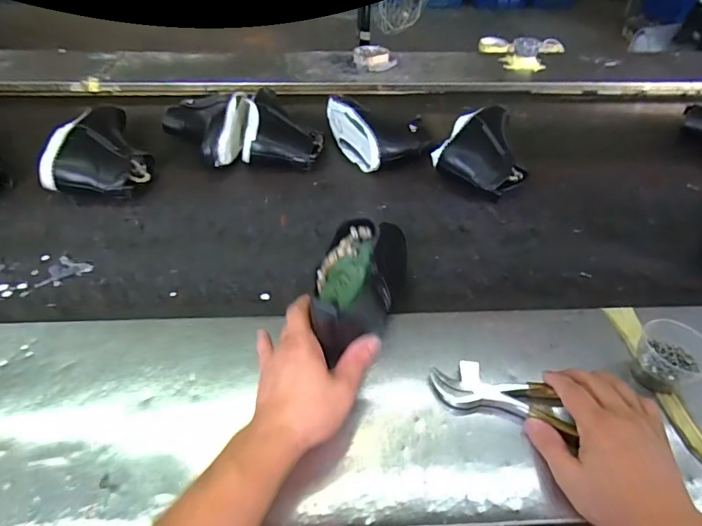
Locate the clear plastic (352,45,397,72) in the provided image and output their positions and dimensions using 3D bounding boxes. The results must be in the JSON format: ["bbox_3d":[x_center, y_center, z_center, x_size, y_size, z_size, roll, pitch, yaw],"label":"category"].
[{"bbox_3d":[0.059,-0.500,1.117,0.107,0.042,0.103,3,43,2],"label":"clear plastic"}]

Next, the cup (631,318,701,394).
[{"bbox_3d":[0.316,0.096,0.457,0.055,0.051,0.068,-27,50,-26],"label":"cup"}]

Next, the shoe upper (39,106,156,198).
[{"bbox_3d":[-0.419,-0.198,0.795,0.145,0.084,0.210,0,43,-2],"label":"shoe upper"}]

